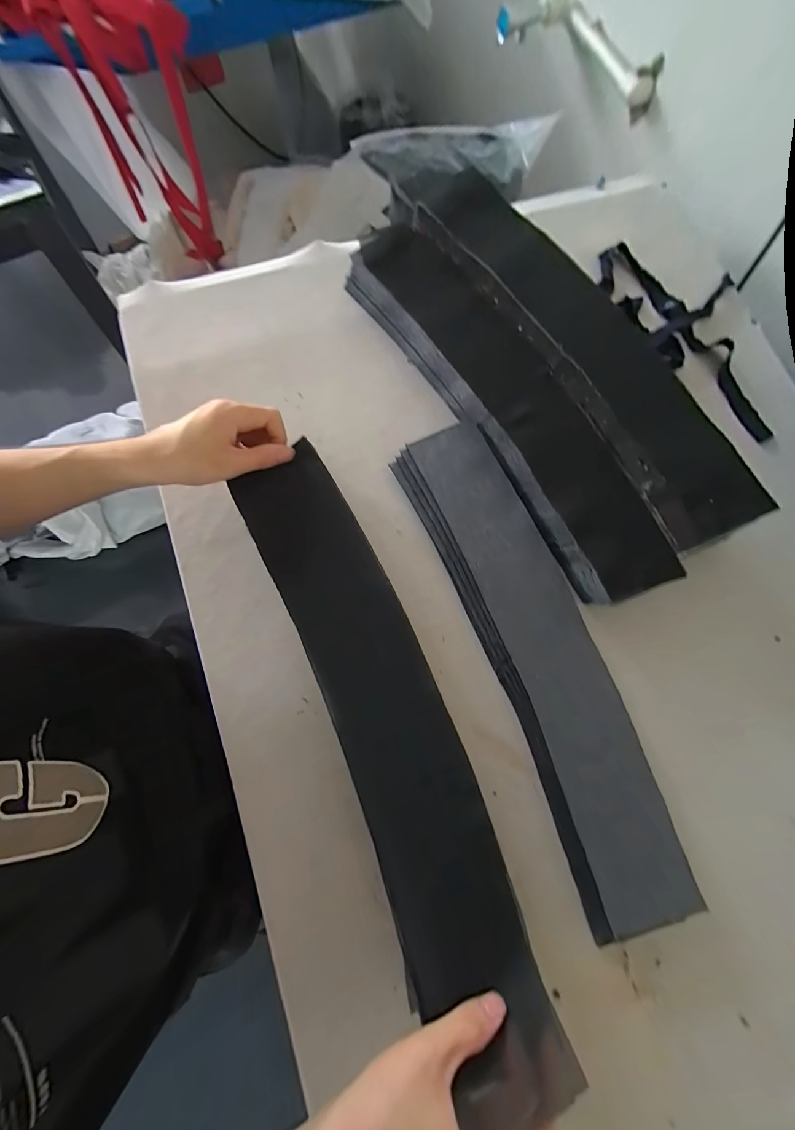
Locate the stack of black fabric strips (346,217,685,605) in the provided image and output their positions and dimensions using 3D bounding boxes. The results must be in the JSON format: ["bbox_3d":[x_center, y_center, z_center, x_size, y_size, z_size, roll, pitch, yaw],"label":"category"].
[{"bbox_3d":[0.127,-0.186,0.430,0.113,0.063,0.485,-31,80,-8],"label":"stack of black fabric strips"}]

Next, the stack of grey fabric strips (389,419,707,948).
[{"bbox_3d":[0.139,0.086,0.386,0.102,0.034,0.500,-21,78,-6],"label":"stack of grey fabric strips"}]

